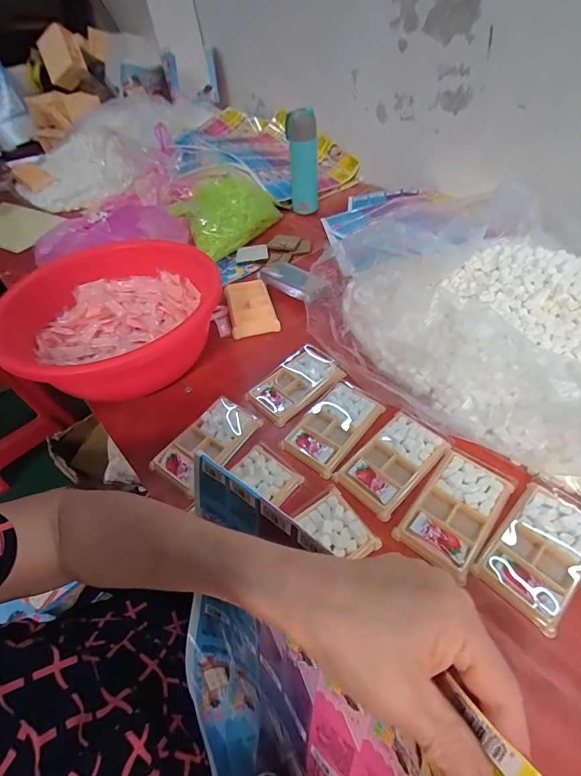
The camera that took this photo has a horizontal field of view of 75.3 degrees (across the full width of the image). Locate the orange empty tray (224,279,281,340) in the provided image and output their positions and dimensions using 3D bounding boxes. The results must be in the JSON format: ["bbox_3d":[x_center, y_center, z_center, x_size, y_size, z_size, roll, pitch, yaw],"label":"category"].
[{"bbox_3d":[-0.075,-0.147,0.683,0.078,0.030,0.137,-14,49,-7],"label":"orange empty tray"}]

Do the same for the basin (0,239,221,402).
[{"bbox_3d":[-0.259,-0.096,0.584,0.295,0.135,0.295,-3,49,3],"label":"basin"}]

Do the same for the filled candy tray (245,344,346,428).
[{"bbox_3d":[0.006,-0.009,0.552,0.131,0.024,0.078,-37,55,-24],"label":"filled candy tray"}]

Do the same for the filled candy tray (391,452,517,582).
[{"bbox_3d":[0.183,0.135,0.419,0.075,0.012,0.139,31,58,28],"label":"filled candy tray"}]

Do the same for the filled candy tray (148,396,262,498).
[{"bbox_3d":[-0.109,0.071,0.494,0.075,0.015,0.133,30,58,27],"label":"filled candy tray"}]

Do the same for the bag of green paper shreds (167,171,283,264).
[{"bbox_3d":[-0.139,-0.390,0.826,0.209,0.100,0.165,-33,54,-21],"label":"bag of green paper shreds"}]

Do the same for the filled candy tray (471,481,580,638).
[{"bbox_3d":[0.257,0.162,0.385,0.138,0.011,0.079,-36,55,-24],"label":"filled candy tray"}]

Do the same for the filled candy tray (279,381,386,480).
[{"bbox_3d":[0.059,0.049,0.501,0.078,0.013,0.133,32,59,29],"label":"filled candy tray"}]

